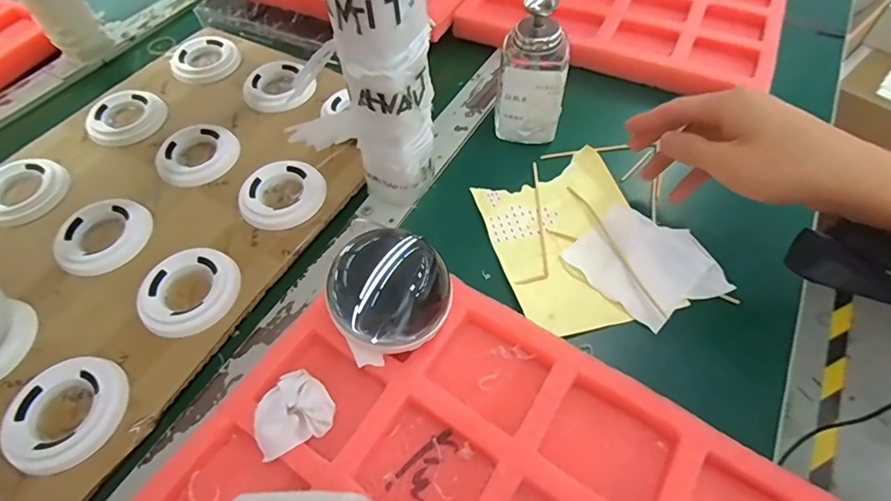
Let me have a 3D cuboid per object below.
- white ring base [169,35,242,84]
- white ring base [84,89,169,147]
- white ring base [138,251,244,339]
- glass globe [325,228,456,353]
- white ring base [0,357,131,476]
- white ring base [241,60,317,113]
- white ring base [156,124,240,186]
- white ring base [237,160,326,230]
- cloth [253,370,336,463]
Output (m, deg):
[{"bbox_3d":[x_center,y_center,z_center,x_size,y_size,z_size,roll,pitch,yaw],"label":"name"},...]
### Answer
[{"bbox_3d":[-0.259,-0.208,0.505,0.069,0.010,0.069,-20,59,-13],"label":"white ring base"},{"bbox_3d":[-0.312,-0.132,0.457,0.070,0.010,0.070,39,65,23],"label":"white ring base"},{"bbox_3d":[-0.191,0.029,0.348,0.068,0.011,0.070,0,57,0],"label":"white ring base"},{"bbox_3d":[-0.034,0.023,0.290,0.075,0.055,0.075,-6,55,-3],"label":"glass globe"},{"bbox_3d":[-0.242,0.103,0.299,0.069,0.009,0.070,0,57,0],"label":"white ring base"},{"bbox_3d":[-0.171,-0.166,0.475,0.065,0.012,0.069,0,57,0],"label":"white ring base"},{"bbox_3d":[-0.226,-0.088,0.428,0.070,0.013,0.064,0,57,0],"label":"white ring base"},{"bbox_3d":[-0.139,-0.048,0.398,0.064,0.012,0.069,0,57,0],"label":"white ring base"},{"bbox_3d":[-0.092,0.096,0.280,0.044,0.019,0.040,-29,61,-17],"label":"cloth"}]

